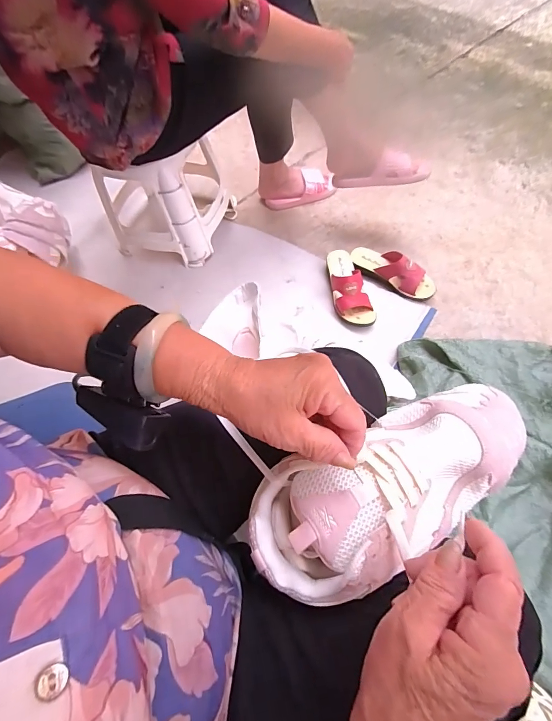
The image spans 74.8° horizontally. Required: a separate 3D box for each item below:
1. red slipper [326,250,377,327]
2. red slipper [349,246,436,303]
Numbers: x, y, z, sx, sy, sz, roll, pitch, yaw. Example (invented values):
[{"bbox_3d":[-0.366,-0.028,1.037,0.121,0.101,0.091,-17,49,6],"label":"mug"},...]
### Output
[{"bbox_3d":[0.176,-0.187,0.901,0.084,0.086,0.226,-16,64,0],"label":"red slipper"},{"bbox_3d":[0.299,-0.234,0.918,0.227,0.092,0.080,37,74,21],"label":"red slipper"}]

